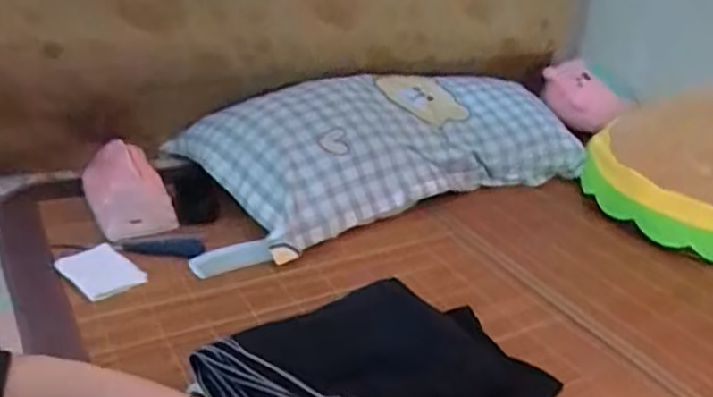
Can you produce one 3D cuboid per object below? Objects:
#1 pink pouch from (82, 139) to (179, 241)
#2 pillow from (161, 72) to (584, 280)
[{"bbox_3d":[-0.310,-0.017,0.911,0.094,0.075,0.143,-12,32,-32],"label":"pink pouch"},{"bbox_3d":[0.039,-0.087,1.088,0.664,0.136,0.298,-12,32,-31],"label":"pillow"}]

